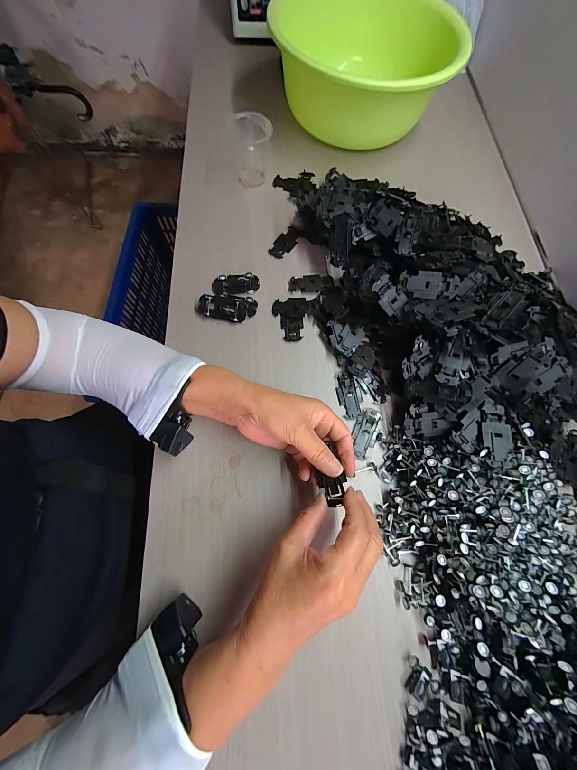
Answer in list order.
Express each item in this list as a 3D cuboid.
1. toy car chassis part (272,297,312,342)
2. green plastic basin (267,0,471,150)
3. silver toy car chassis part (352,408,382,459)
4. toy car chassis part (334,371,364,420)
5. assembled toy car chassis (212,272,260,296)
[{"bbox_3d":[0.006,-0.094,0.380,0.053,0.010,0.065,-3,73,-3],"label":"toy car chassis part"},{"bbox_3d":[0.121,-0.547,0.470,0.281,0.124,0.288,1,73,-2],"label":"green plastic basin"},{"bbox_3d":[0.100,0.061,0.338,0.035,0.004,0.065,24,73,5],"label":"silver toy car chassis part"},{"bbox_3d":[0.081,0.013,0.354,0.032,0.004,0.064,-8,73,-5],"label":"toy car chassis part"},{"bbox_3d":[-0.078,-0.147,0.390,0.068,0.011,0.030,-6,73,-4],"label":"assembled toy car chassis"}]

